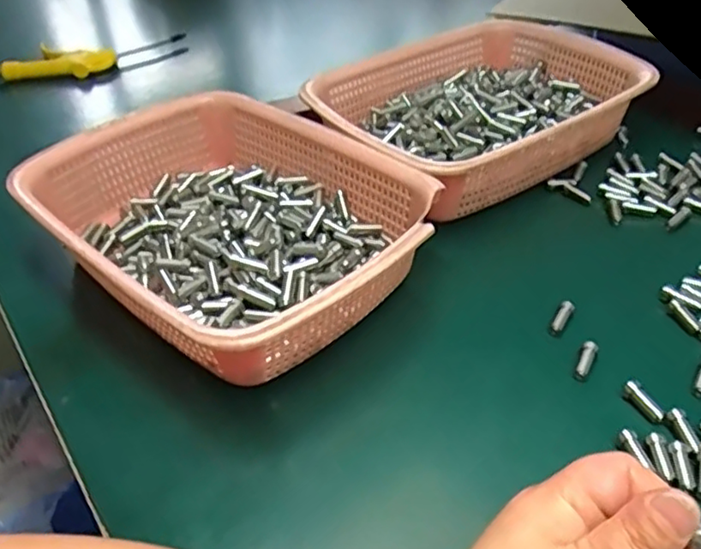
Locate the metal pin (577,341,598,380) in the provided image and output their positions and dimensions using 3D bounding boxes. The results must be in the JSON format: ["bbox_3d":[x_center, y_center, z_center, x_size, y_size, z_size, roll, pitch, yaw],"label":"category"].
[{"bbox_3d":[0.153,0.054,0.399,0.009,0.007,0.030,17,45,23],"label":"metal pin"}]

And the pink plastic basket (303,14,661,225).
[{"bbox_3d":[0.117,-0.156,0.594,0.291,0.068,0.212,-28,46,-25],"label":"pink plastic basket"}]

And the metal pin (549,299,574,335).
[{"bbox_3d":[0.145,0.030,0.425,0.009,0.009,0.027,22,47,28],"label":"metal pin"}]

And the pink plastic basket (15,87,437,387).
[{"bbox_3d":[-0.091,-0.039,0.469,0.284,0.075,0.215,29,50,33],"label":"pink plastic basket"}]

